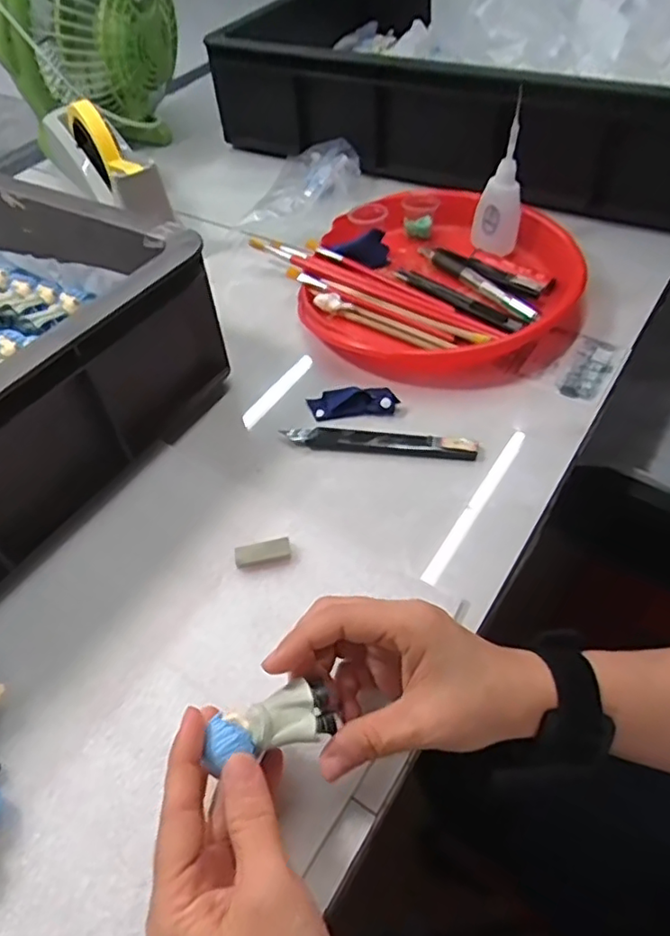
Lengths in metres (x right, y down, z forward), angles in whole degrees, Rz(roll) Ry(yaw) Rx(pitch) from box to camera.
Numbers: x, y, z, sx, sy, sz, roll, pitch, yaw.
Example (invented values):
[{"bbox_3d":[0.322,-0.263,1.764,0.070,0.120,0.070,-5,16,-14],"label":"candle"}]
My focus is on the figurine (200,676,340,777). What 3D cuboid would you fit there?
[{"bbox_3d":[-0.029,0.115,0.280,0.057,0.019,0.026,-13,54,-11],"label":"figurine"}]

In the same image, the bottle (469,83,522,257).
[{"bbox_3d":[0.152,-0.259,0.567,0.044,0.112,0.040,9,51,12],"label":"bottle"}]

